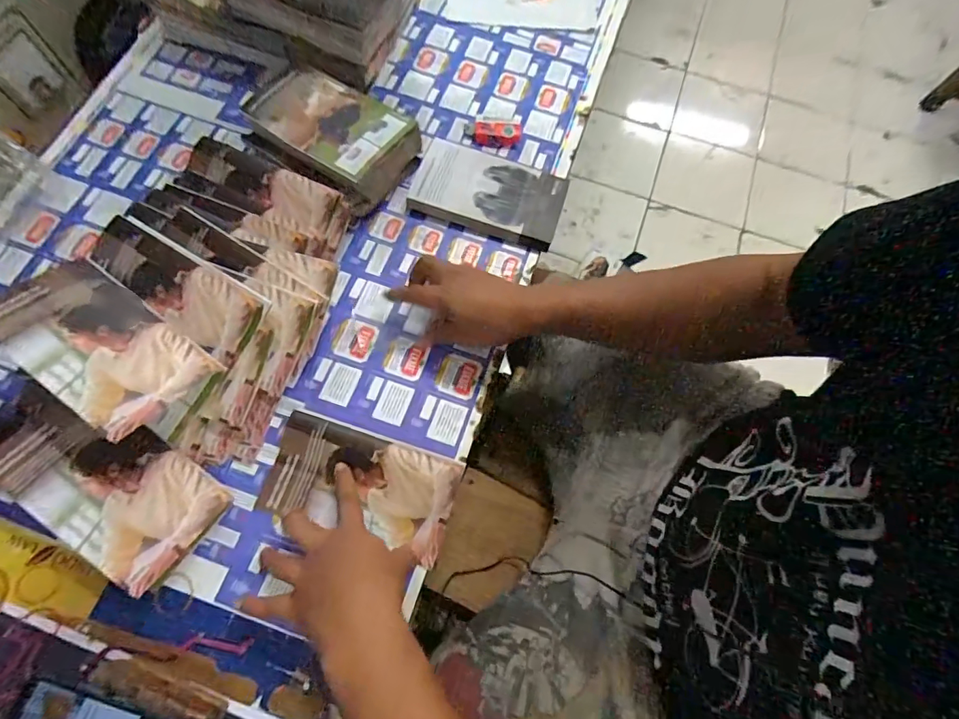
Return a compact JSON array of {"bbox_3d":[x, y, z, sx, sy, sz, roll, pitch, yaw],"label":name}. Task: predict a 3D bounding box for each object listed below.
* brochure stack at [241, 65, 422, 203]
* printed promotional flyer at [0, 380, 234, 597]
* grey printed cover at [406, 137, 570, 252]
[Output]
[{"bbox_3d":[-0.167,-0.260,0.555,0.186,0.065,0.107,31,71,8],"label":"brochure stack"},{"bbox_3d":[-0.323,0.106,0.412,0.184,0.010,0.100,36,58,2],"label":"printed promotional flyer"},{"bbox_3d":[0.010,-0.203,0.571,0.178,0.021,0.109,18,70,4],"label":"grey printed cover"}]

